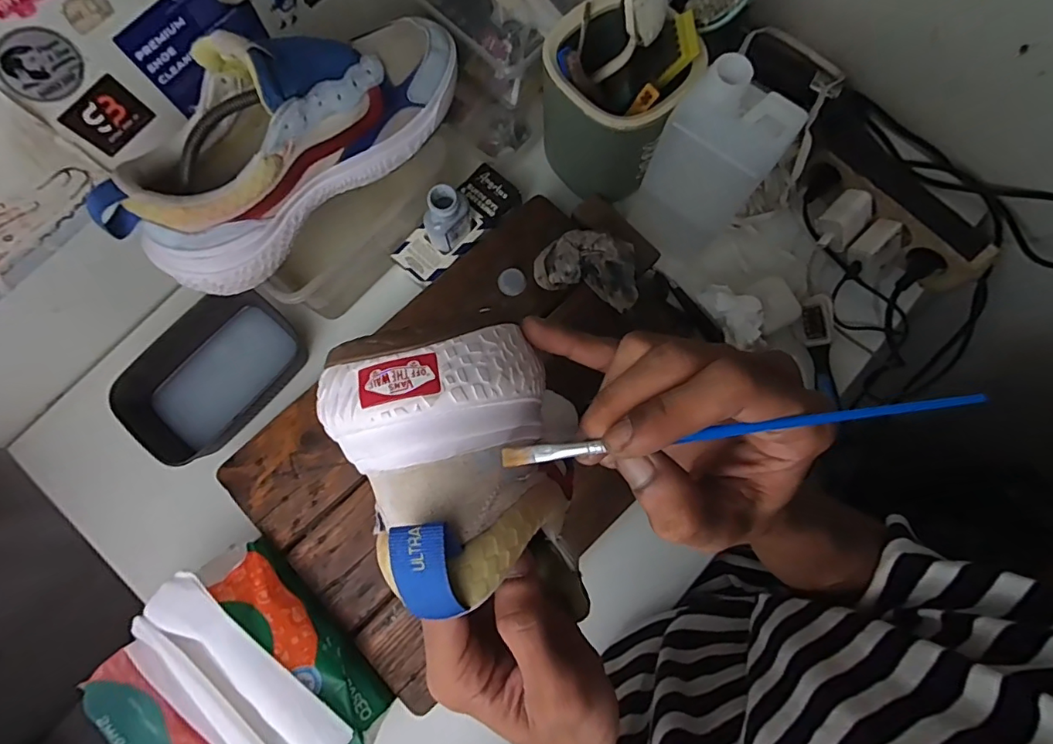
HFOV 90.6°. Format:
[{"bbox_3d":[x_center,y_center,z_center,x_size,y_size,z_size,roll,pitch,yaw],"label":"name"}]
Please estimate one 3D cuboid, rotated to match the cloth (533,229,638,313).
[{"bbox_3d":[0.057,-0.096,0.494,0.094,0.046,0.065,1,78,0],"label":"cloth"}]

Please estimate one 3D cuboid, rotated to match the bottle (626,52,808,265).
[{"bbox_3d":[0.150,-0.164,0.458,0.052,0.204,0.085,-43,82,-8],"label":"bottle"}]

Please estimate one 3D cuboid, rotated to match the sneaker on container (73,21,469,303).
[{"bbox_3d":[-0.178,-0.192,0.395,0.090,0.119,0.292,44,81,8],"label":"sneaker on container"}]

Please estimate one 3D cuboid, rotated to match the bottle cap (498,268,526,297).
[{"bbox_3d":[-0.014,-0.088,0.508,0.026,0.006,0.026,-1,78,-1],"label":"bottle cap"}]

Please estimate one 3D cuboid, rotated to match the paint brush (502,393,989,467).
[{"bbox_3d":[0.072,0.022,0.189,0.167,0.006,0.007,-8,78,10],"label":"paint brush"}]

